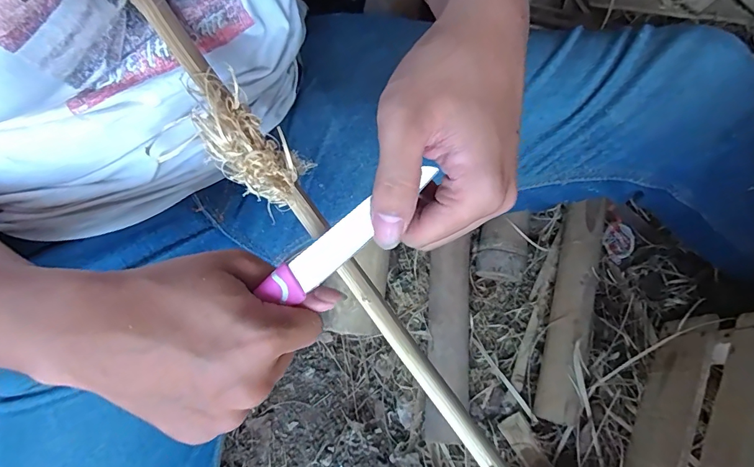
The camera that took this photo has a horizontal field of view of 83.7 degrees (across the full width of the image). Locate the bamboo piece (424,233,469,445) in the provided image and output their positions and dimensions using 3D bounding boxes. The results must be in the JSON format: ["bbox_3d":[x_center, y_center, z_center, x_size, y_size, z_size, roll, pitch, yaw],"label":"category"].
[{"bbox_3d":[0.078,0.115,0.473,0.043,0.048,0.212,3,72,3],"label":"bamboo piece"}]

